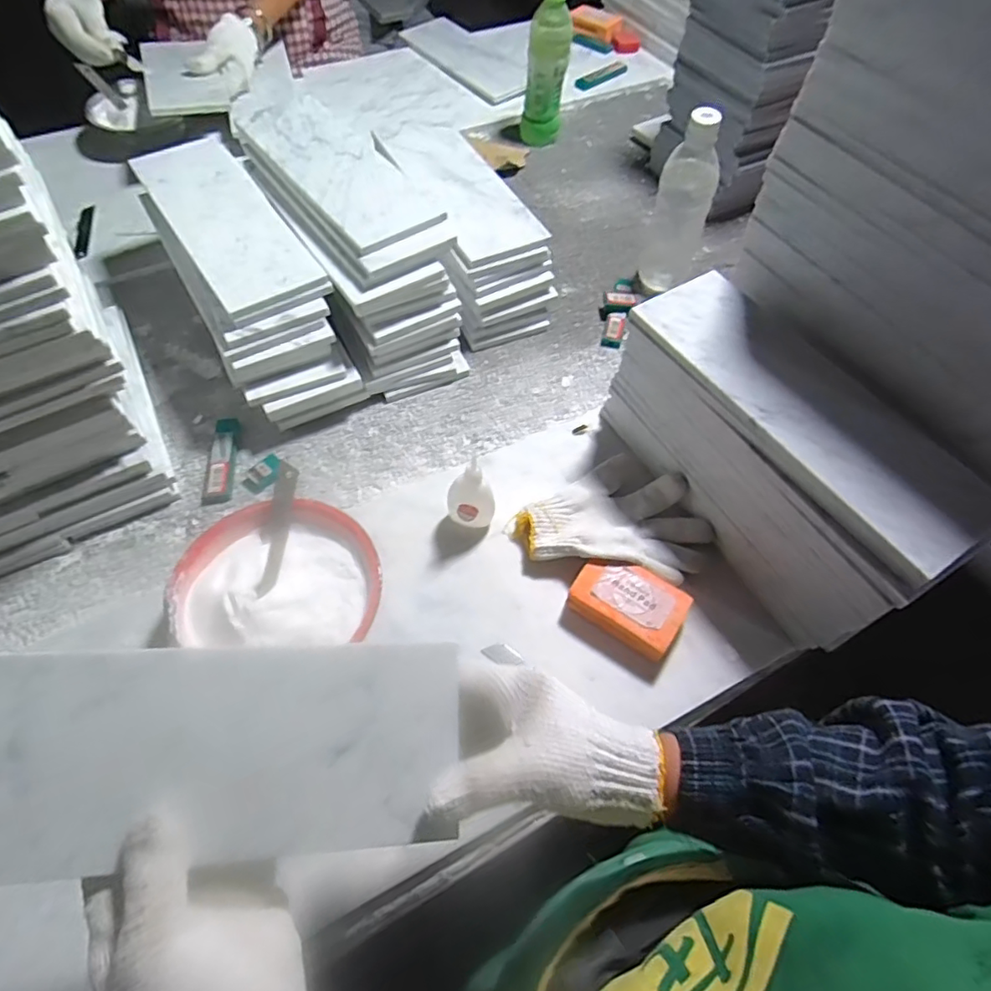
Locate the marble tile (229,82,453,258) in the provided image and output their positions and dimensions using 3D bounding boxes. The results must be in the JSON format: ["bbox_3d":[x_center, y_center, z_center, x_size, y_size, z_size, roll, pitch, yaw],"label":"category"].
[{"bbox_3d":[-0.187,-0.381,0.661,0.113,0.010,0.347,-31,64,-16],"label":"marble tile"}]

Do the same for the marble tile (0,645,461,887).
[{"bbox_3d":[-0.168,0.128,0.289,0.297,0.006,0.098,1,76,-12],"label":"marble tile"}]

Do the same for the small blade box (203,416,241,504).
[{"bbox_3d":[-0.285,-0.040,0.612,0.028,0.013,0.103,-5,59,-2],"label":"small blade box"}]

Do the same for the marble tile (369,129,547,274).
[{"bbox_3d":[-0.049,-0.383,0.723,0.109,0.013,0.290,-23,62,-12],"label":"marble tile"}]

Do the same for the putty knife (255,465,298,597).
[{"bbox_3d":[-0.187,0.028,0.499,0.025,0.034,0.110,4,59,3],"label":"putty knife"}]

